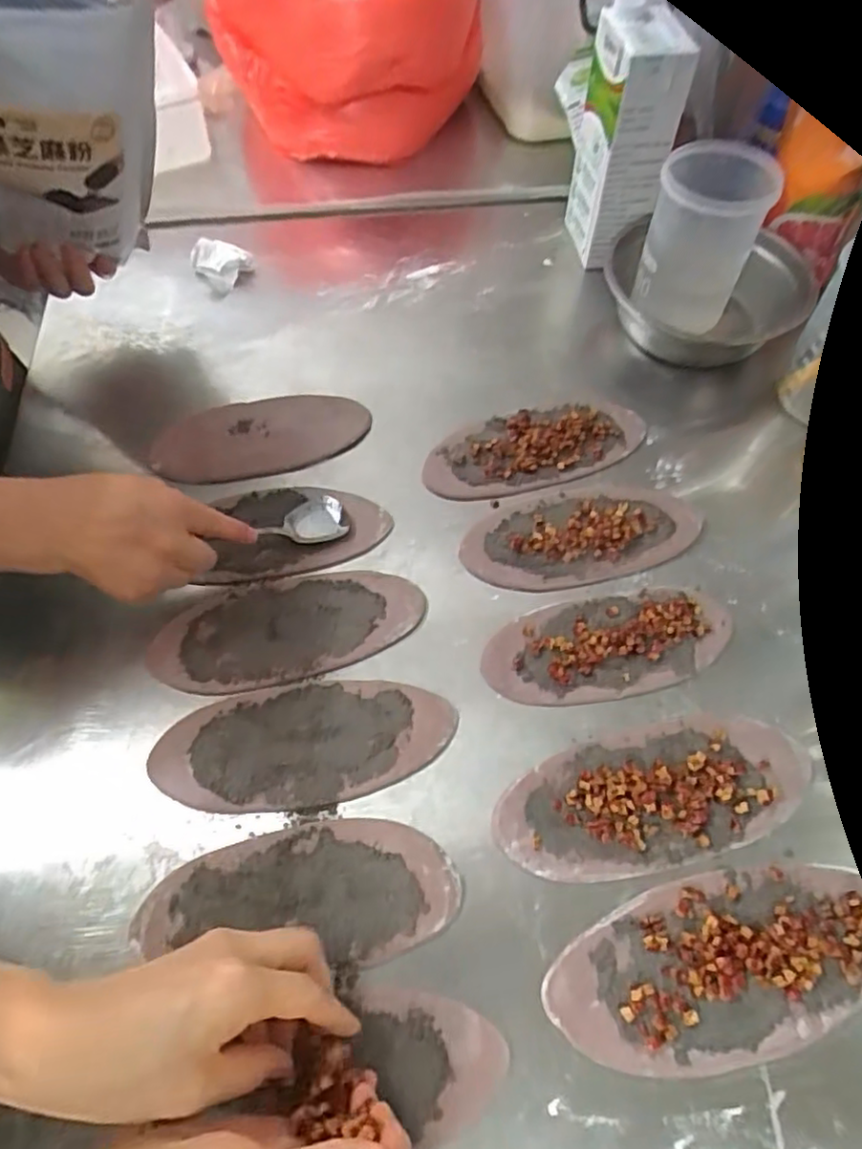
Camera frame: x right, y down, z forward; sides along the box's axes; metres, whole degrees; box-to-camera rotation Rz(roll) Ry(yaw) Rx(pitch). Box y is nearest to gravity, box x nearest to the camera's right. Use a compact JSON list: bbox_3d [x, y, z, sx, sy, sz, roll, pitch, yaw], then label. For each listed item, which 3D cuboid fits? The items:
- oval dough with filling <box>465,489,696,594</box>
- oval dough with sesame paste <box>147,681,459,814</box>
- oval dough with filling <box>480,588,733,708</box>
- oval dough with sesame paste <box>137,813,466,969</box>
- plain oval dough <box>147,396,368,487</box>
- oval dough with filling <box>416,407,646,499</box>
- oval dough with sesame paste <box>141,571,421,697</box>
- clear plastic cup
[{"bbox_3d":[0.122,-0.032,0.522,0.191,0.010,0.078,-12,62,-5],"label":"oval dough with filling"},{"bbox_3d":[-0.085,0.113,0.441,0.198,0.009,0.081,-9,61,-4],"label":"oval dough with sesame paste"},{"bbox_3d":[0.131,0.050,0.475,0.183,0.013,0.075,-10,61,-4],"label":"oval dough with filling"},{"bbox_3d":[-0.080,0.195,0.399,0.189,0.006,0.078,-4,61,-1],"label":"oval dough with sesame paste"},{"bbox_3d":[-0.149,-0.123,0.570,0.182,0.010,0.076,-6,61,-2],"label":"plain oval dough"},{"bbox_3d":[0.091,-0.111,0.571,0.195,0.014,0.079,-13,62,-6],"label":"oval dough with filling"},{"bbox_3d":[-0.105,0.042,0.487,0.199,0.008,0.079,-12,62,-5],"label":"oval dough with sesame paste"},{"bbox_3d":[0.249,-0.317,0.616,0.090,0.137,0.119,11,62,8],"label":"clear plastic cup"}]

